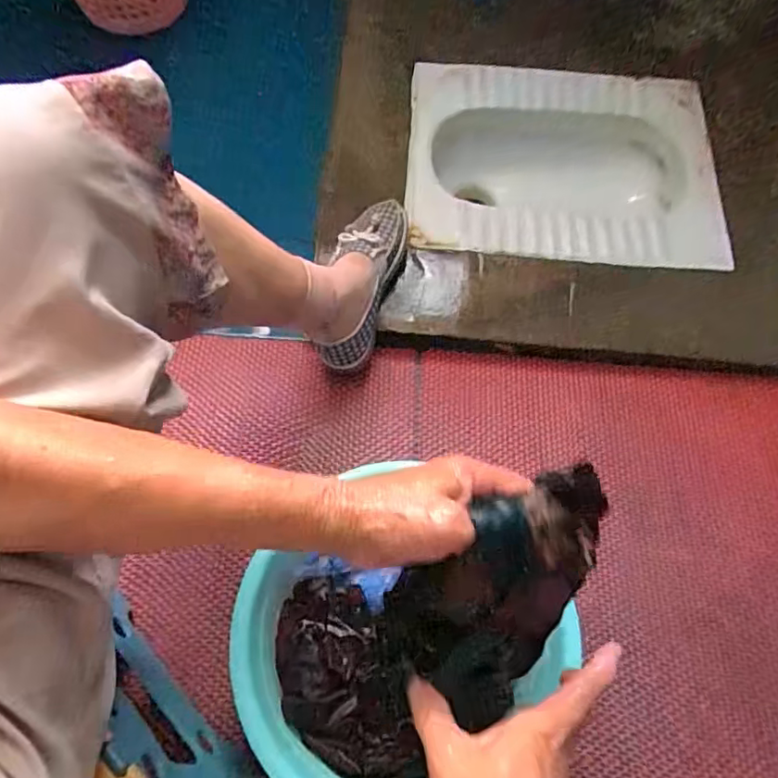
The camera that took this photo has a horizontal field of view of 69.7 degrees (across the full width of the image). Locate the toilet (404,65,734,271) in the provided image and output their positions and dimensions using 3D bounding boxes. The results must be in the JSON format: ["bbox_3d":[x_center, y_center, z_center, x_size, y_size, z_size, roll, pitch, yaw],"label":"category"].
[{"bbox_3d":[0.265,-0.344,0.903,0.451,0.136,0.372,3,68,-1],"label":"toilet"}]

